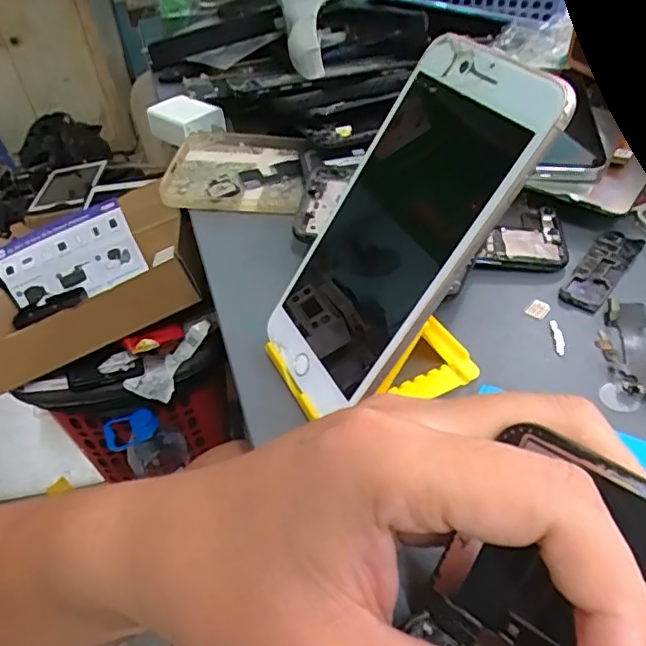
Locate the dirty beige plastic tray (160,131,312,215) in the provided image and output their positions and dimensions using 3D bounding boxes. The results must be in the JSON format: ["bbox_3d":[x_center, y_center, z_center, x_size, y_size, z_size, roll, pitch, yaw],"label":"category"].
[{"bbox_3d":[-0.061,-0.115,0.416,0.099,0.021,0.093,4,42,4],"label":"dirty beige plastic tray"}]

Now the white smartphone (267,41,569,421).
[{"bbox_3d":[0.030,-0.036,0.233,0.013,0.150,0.074,11,30,-40],"label":"white smartphone"}]

